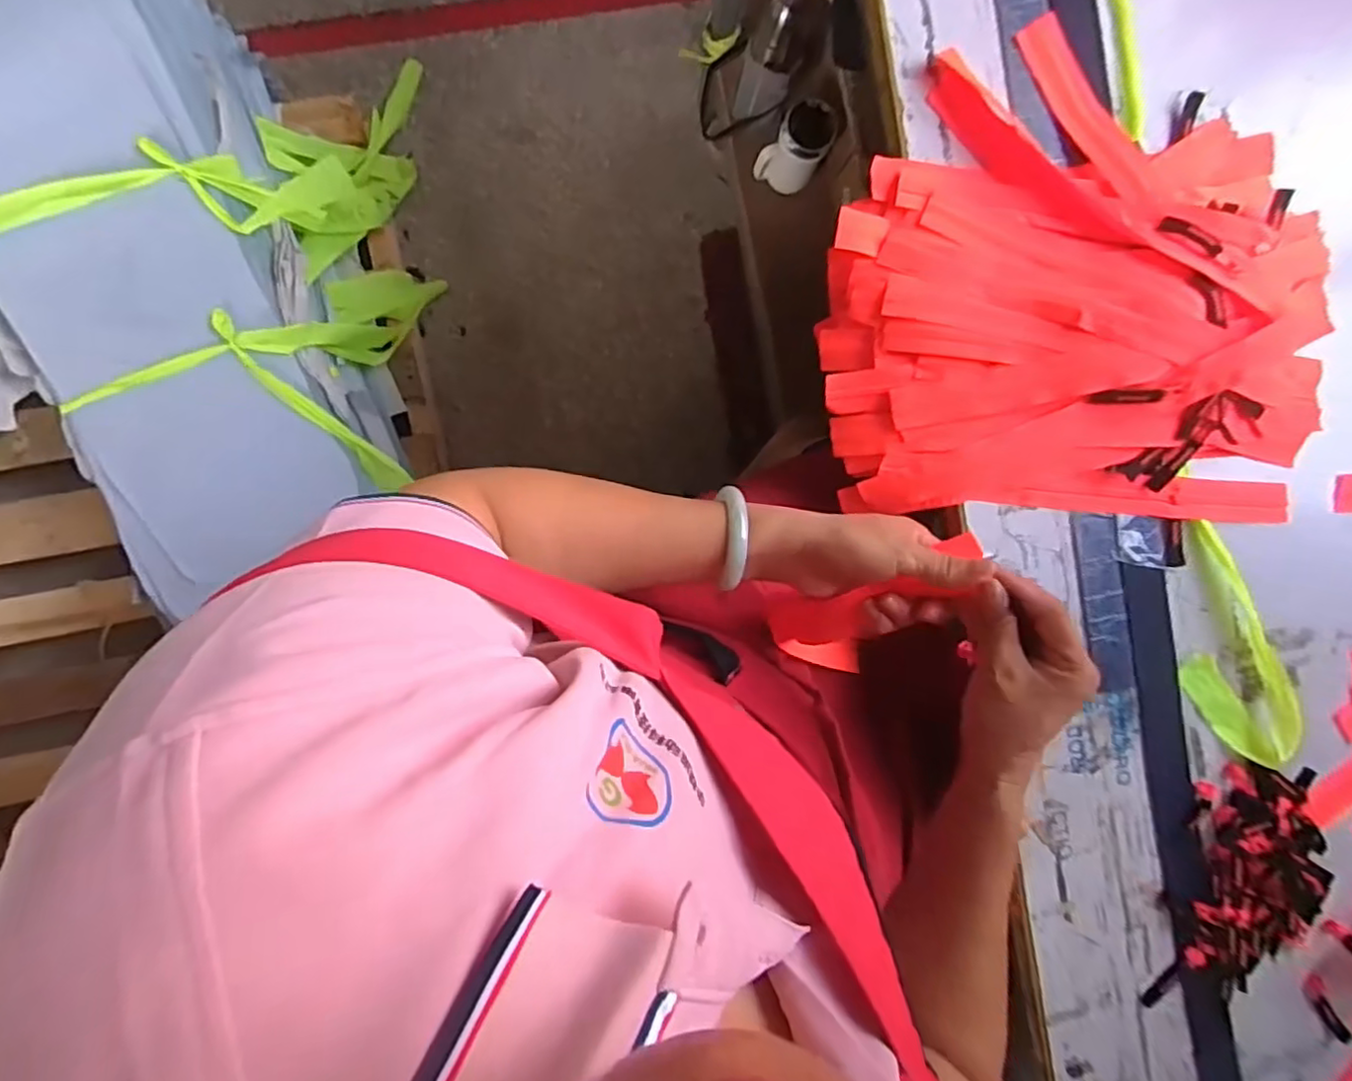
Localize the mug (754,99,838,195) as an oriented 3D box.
[{"bbox_3d":[0.183,-0.598,0.982,0.086,0.119,0.083,0,94,-5],"label":"mug"}]

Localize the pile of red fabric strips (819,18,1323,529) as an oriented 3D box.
[{"bbox_3d":[0.321,-0.203,0.500,0.390,0.082,0.369,1,94,-5],"label":"pile of red fabric strips"}]

